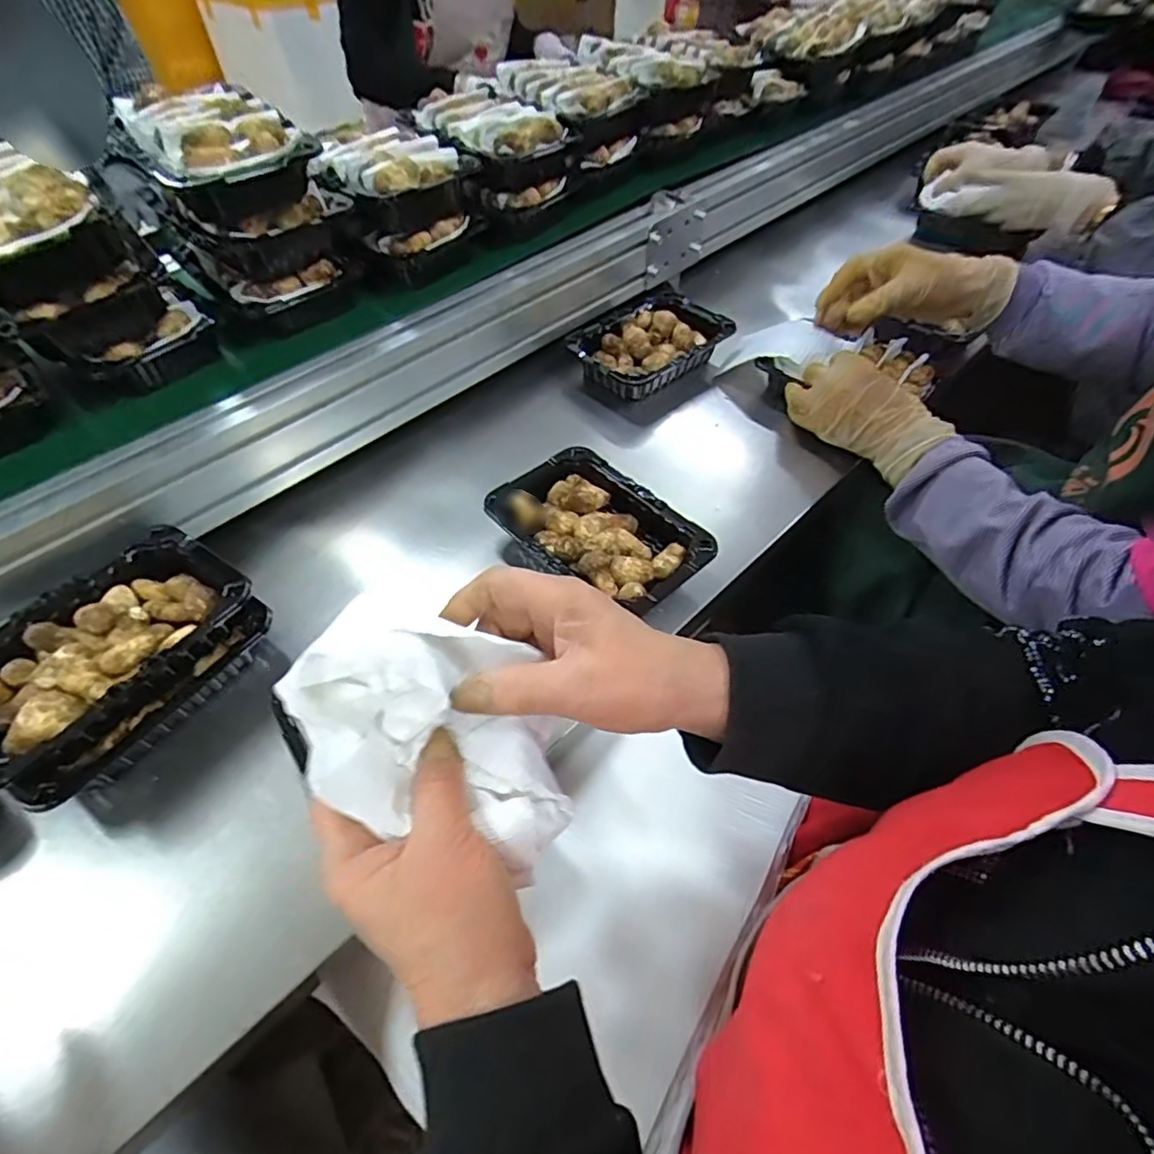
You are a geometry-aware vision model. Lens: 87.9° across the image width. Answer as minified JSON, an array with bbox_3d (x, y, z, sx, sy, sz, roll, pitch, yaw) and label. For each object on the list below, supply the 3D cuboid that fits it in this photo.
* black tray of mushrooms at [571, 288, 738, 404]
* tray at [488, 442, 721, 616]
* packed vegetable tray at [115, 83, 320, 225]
[{"bbox_3d":[0.085,-0.283,0.731,0.133,0.039,0.179,37,61,25],"label":"black tray of mushrooms"},{"bbox_3d":[0.016,-0.039,0.543,0.124,0.044,0.190,-36,60,-25],"label":"tray"},{"bbox_3d":[-0.296,-0.349,0.499,0.116,0.061,0.168,-36,60,-25],"label":"packed vegetable tray"}]

